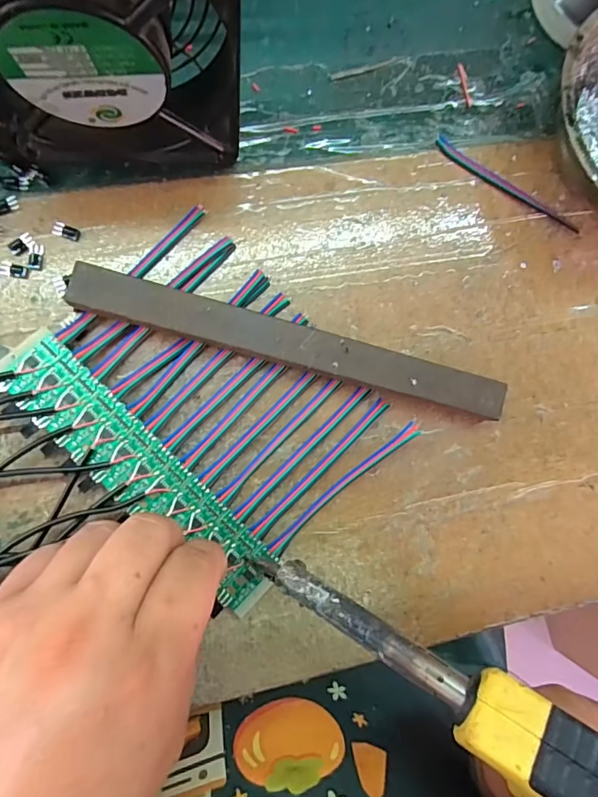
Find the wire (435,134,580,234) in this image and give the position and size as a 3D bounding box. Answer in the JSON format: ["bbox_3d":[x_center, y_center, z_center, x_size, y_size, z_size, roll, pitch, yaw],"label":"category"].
[{"bbox_3d":[0.117,-0.119,0.263,0.093,0.004,0.009,29,84,-5],"label":"wire"}]

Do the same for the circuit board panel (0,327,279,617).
[{"bbox_3d":[-0.074,0.035,0.225,0.161,0.004,0.033,44,83,-4],"label":"circuit board panel"}]

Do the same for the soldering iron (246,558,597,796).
[{"bbox_3d":[0.054,0.105,0.178,0.175,0.023,0.025,25,83,27],"label":"soldering iron"}]

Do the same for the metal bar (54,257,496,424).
[{"bbox_3d":[0.000,-0.025,0.234,0.213,0.021,0.020,15,85,-7],"label":"metal bar"}]

